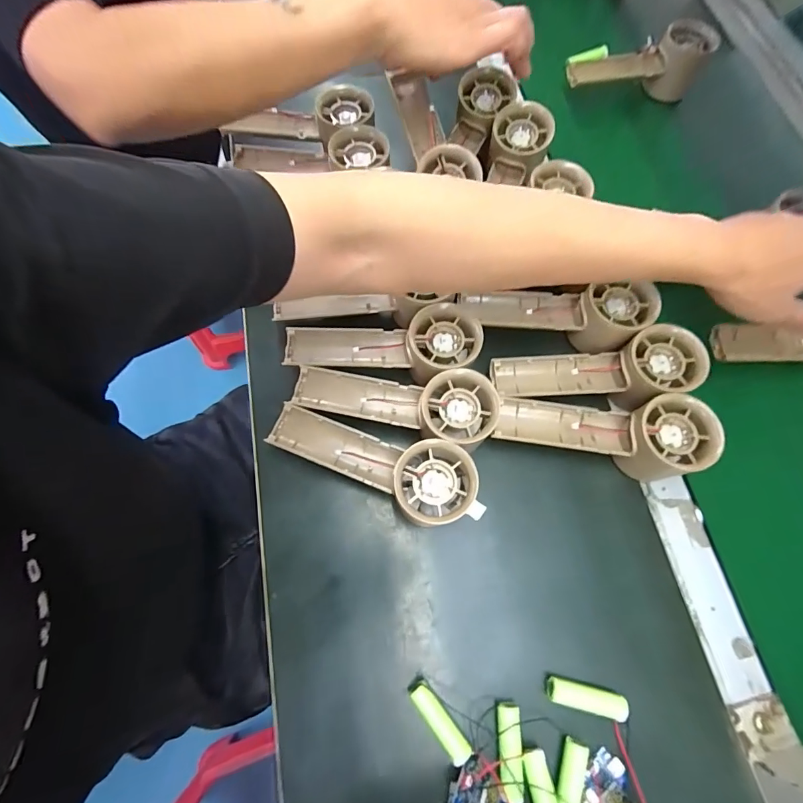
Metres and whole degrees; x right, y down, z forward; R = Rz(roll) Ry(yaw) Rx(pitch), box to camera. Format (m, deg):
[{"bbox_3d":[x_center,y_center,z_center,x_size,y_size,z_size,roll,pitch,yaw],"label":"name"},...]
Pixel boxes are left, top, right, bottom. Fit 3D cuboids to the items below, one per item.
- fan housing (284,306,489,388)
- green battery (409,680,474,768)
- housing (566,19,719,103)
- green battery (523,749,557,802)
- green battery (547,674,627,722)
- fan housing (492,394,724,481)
[{"bbox_3d":[-0.016,-0.041,0.339,0.156,0.029,0.061,-2,69,11],"label":"fan housing"},{"bbox_3d":[0.025,0.210,0.274,0.014,0.015,0.051,-34,74,-14],"label":"green battery"},{"bbox_3d":[0.272,-0.392,0.482,0.165,0.050,0.058,-7,70,-3],"label":"housing"},{"bbox_3d":[0.086,0.241,0.249,0.016,0.012,0.049,-5,49,-4],"label":"green battery"},{"bbox_3d":[0.123,0.200,0.282,0.053,0.016,0.014,15,70,4],"label":"green battery"},{"bbox_3d":[0.153,0.027,0.328,0.149,0.051,0.052,5,69,13],"label":"fan housing"}]

